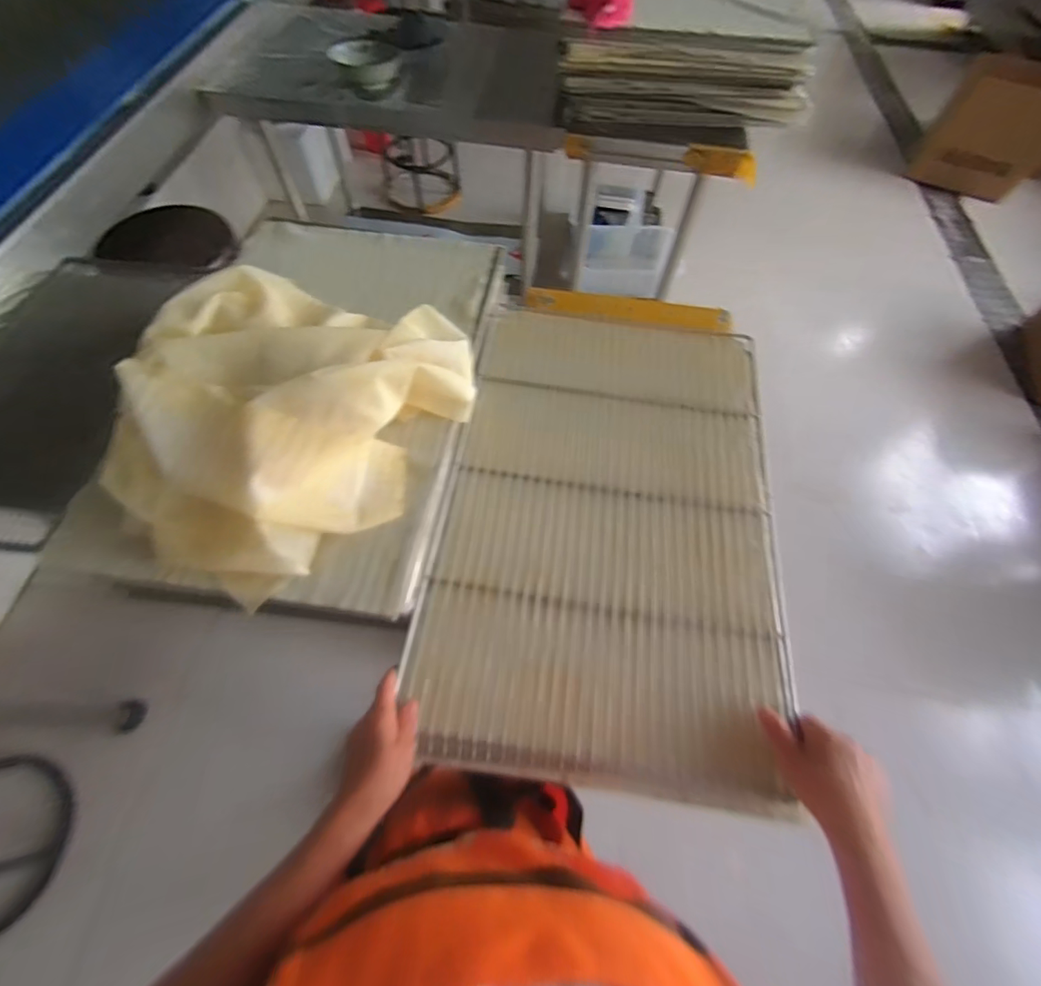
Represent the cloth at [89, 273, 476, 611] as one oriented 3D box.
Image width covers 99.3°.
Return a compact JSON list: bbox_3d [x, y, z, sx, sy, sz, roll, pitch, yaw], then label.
[{"bbox_3d":[-0.258,-0.098,0.491,0.335,0.091,0.376,23,65,9],"label":"cloth"}]

